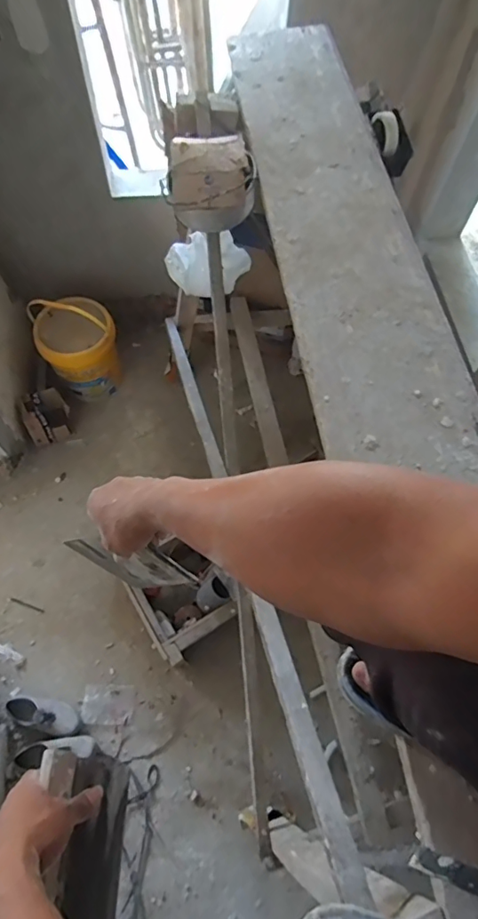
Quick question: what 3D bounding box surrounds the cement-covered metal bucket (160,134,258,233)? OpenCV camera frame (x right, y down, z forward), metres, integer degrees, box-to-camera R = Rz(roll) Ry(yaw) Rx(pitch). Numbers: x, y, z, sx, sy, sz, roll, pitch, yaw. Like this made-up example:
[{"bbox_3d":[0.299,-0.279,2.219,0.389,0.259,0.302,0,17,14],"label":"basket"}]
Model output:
[{"bbox_3d":[-0.062,-0.581,1.059,0.191,0.113,0.177,1,65,-2],"label":"cement-covered metal bucket"}]

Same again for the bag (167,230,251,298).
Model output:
[{"bbox_3d":[-0.080,-0.511,1.296,0.221,0.152,0.096,3,65,-1],"label":"bag"}]

